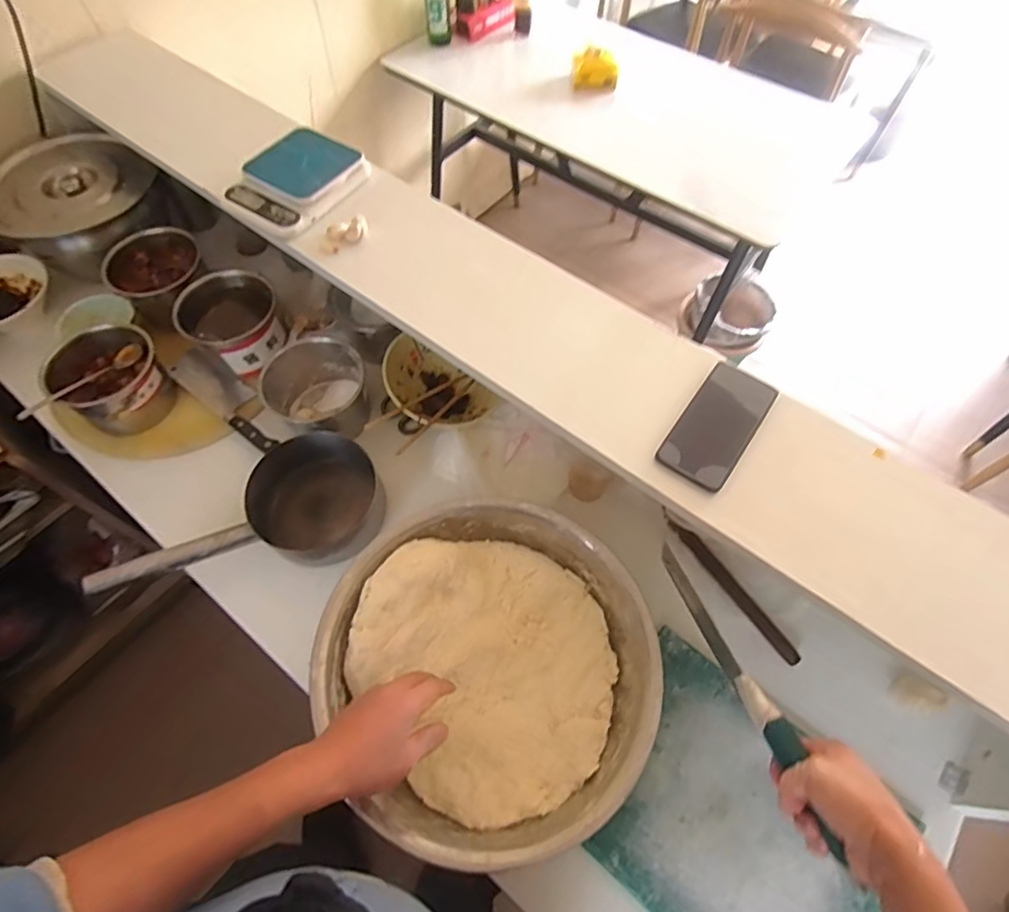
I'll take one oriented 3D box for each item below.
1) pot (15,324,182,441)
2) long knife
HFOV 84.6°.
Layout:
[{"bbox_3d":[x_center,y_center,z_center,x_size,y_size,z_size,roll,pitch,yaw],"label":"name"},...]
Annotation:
[{"bbox_3d":[-0.622,-0.109,0.881,0.161,0.125,0.153,0,61,-1],"label":"pot"},{"bbox_3d":[0.232,0.215,0.551,0.025,0.034,0.299,-14,44,-8],"label":"long knife"}]

